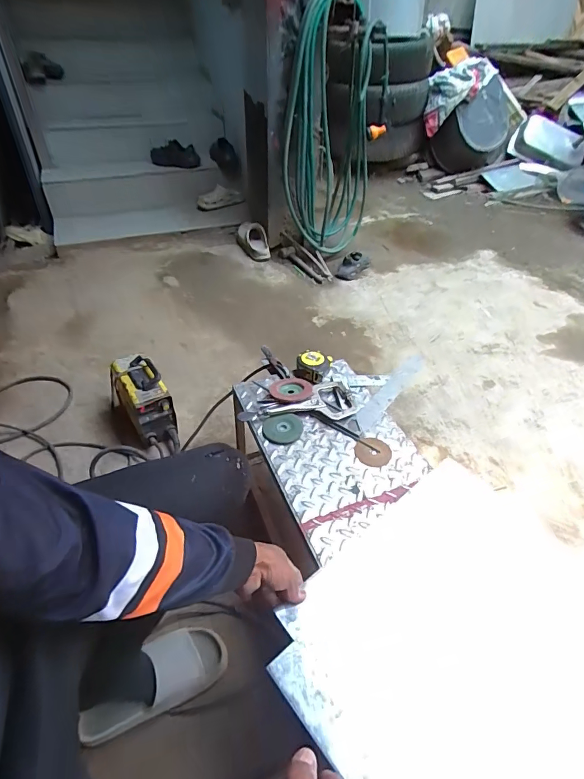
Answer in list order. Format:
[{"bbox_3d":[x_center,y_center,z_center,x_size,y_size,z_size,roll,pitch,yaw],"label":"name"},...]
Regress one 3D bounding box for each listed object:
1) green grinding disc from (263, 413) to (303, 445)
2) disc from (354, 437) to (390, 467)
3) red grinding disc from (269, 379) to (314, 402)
[{"bbox_3d":[-0.017,0.084,0.881,0.084,0.014,0.072,-7,45,-13],"label":"green grinding disc"},{"bbox_3d":[0.167,0.129,0.857,0.071,0.004,0.075,0,43,0],"label":"disc"},{"bbox_3d":[0.001,0.000,0.955,0.096,0.015,0.084,-6,45,-13],"label":"red grinding disc"}]

